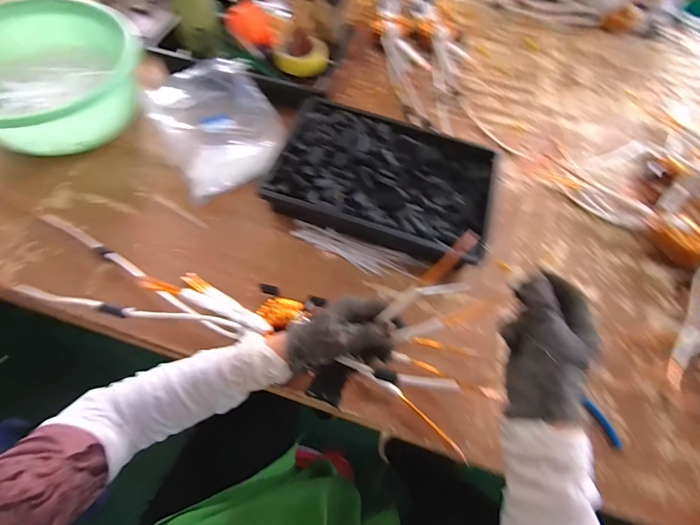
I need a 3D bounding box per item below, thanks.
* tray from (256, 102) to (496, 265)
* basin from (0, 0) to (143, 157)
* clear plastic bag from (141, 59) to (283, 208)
[{"bbox_3d":[0.059,-0.140,0.598,0.349,0.075,0.254,17,63,5],"label":"tray"},{"bbox_3d":[-0.507,-0.321,0.591,0.302,0.137,0.299,1,63,-3],"label":"basin"},{"bbox_3d":[-0.231,-0.246,0.614,0.203,0.069,0.230,-30,69,-17],"label":"clear plastic bag"}]

